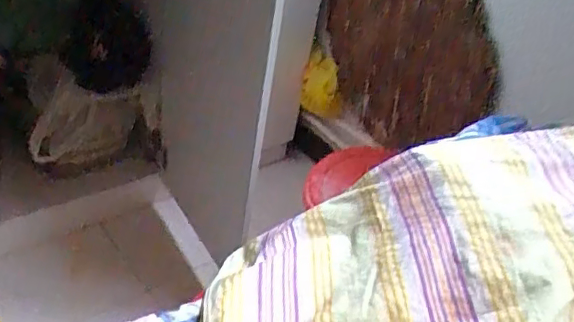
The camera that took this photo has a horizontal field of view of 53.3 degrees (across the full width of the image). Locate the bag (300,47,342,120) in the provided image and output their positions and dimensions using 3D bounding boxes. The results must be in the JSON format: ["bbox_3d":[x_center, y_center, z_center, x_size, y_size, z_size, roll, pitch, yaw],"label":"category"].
[{"bbox_3d":[0.099,-0.201,1.548,0.120,0.171,0.048,26,41,18],"label":"bag"}]

